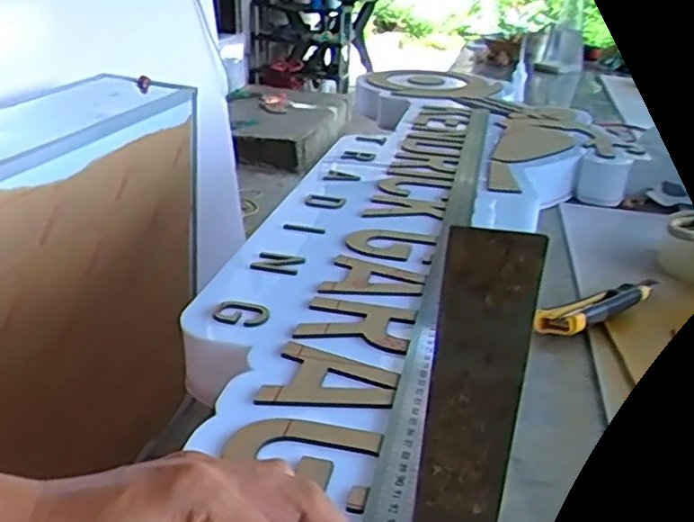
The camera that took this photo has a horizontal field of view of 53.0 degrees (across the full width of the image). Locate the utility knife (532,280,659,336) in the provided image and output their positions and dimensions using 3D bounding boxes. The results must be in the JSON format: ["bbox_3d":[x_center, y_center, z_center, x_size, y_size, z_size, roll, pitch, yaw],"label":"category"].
[{"bbox_3d":[0.239,0.044,0.660,0.152,0.028,0.032,-15,31,-32],"label":"utility knife"}]

